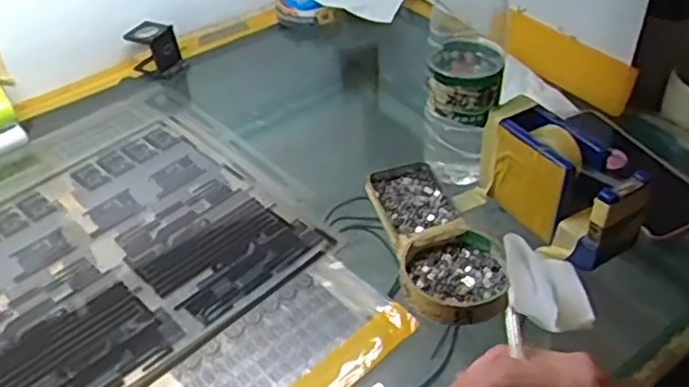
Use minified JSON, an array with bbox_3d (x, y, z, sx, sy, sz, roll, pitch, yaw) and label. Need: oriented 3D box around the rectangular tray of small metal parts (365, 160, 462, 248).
[{"bbox_3d":[0.059,0.007,0.575,0.064,0.018,0.091,-13,42,-10],"label":"rectangular tray of small metal parts"}]

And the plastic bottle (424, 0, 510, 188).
[{"bbox_3d":[0.098,-0.113,0.547,0.062,0.215,0.070,7,43,12],"label":"plastic bottle"}]

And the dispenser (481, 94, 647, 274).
[{"bbox_3d":[0.169,-0.011,0.530,0.057,0.079,0.135,-20,44,-18],"label":"dispenser"}]

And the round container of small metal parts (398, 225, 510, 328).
[{"bbox_3d":[0.084,0.061,0.516,0.080,0.016,0.086,-2,41,2],"label":"round container of small metal parts"}]

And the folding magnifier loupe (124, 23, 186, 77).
[{"bbox_3d":[-0.216,-0.166,0.775,0.053,0.049,0.043,22,47,26],"label":"folding magnifier loupe"}]

